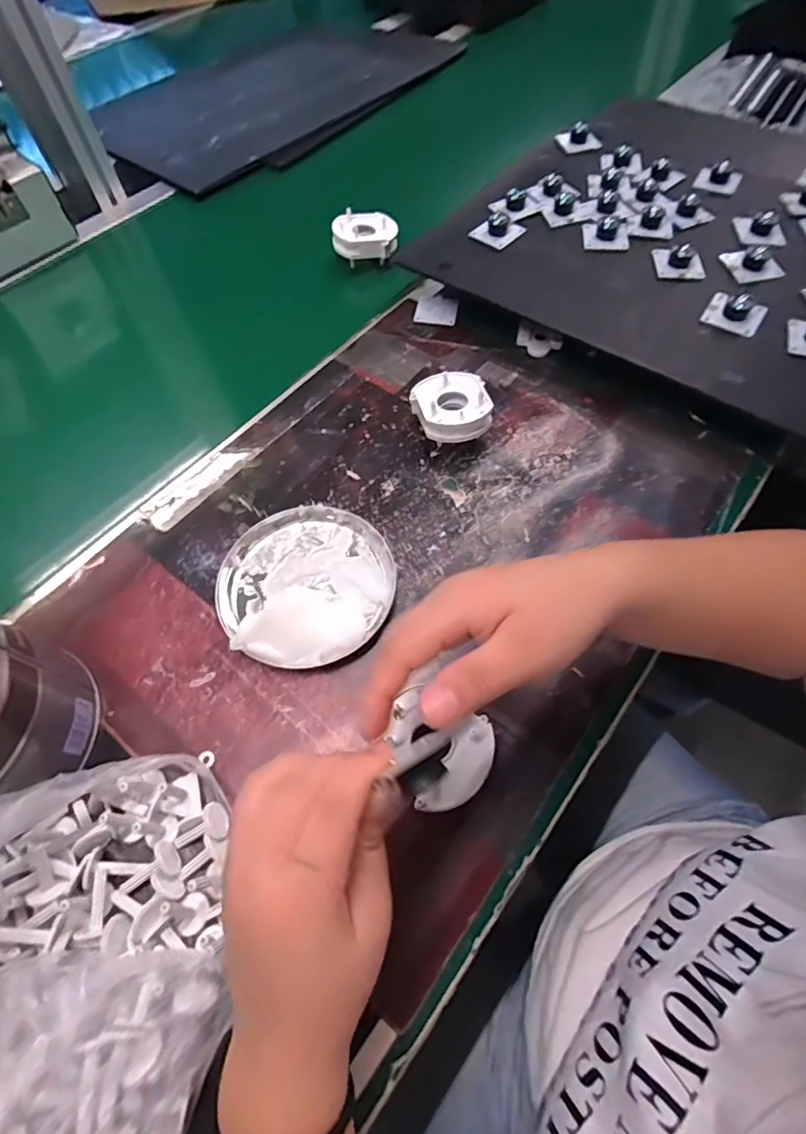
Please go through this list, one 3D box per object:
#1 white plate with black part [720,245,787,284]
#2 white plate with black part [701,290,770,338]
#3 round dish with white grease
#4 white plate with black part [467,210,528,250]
[{"bbox_3d":[0.329,-0.286,0.481,0.044,0.022,0.034,-8,62,-2],"label":"white plate with black part"},{"bbox_3d":[0.291,-0.224,0.446,0.045,0.022,0.034,31,67,17],"label":"white plate with black part"},{"bbox_3d":[-0.072,0.009,0.376,0.126,0.023,0.126,-1,62,2],"label":"round dish with white grease"},{"bbox_3d":[0.097,-0.346,0.522,0.046,0.019,0.036,40,70,21],"label":"white plate with black part"}]

